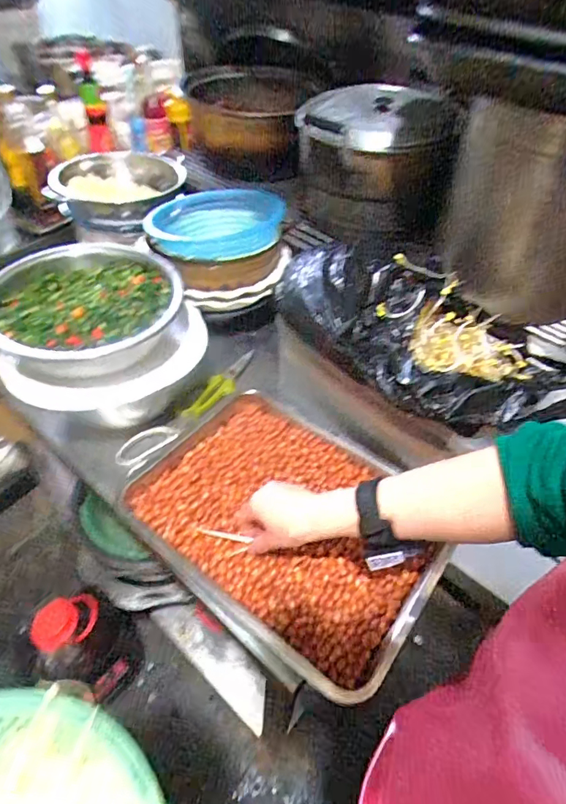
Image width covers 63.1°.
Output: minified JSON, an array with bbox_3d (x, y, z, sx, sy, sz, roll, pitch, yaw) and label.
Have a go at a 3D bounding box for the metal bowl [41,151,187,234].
[{"bbox_3d":[-0.352,-0.462,0.994,0.256,0.087,0.283,-1,48,-3],"label":"metal bowl"}]

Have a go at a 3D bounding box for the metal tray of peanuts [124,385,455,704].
[{"bbox_3d":[0.005,0.143,0.617,0.393,0.031,0.281,33,55,24],"label":"metal tray of peanuts"}]

